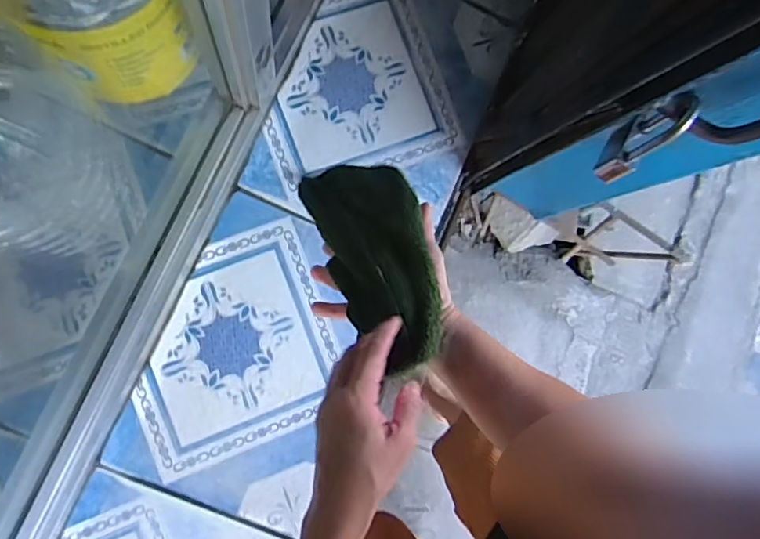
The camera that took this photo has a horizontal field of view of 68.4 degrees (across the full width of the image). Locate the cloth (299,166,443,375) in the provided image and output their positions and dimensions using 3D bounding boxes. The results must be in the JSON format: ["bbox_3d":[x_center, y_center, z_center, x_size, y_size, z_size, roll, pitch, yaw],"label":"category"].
[{"bbox_3d":[0.003,-0.014,0.526,0.094,0.039,0.215,-19,68,-10],"label":"cloth"}]

